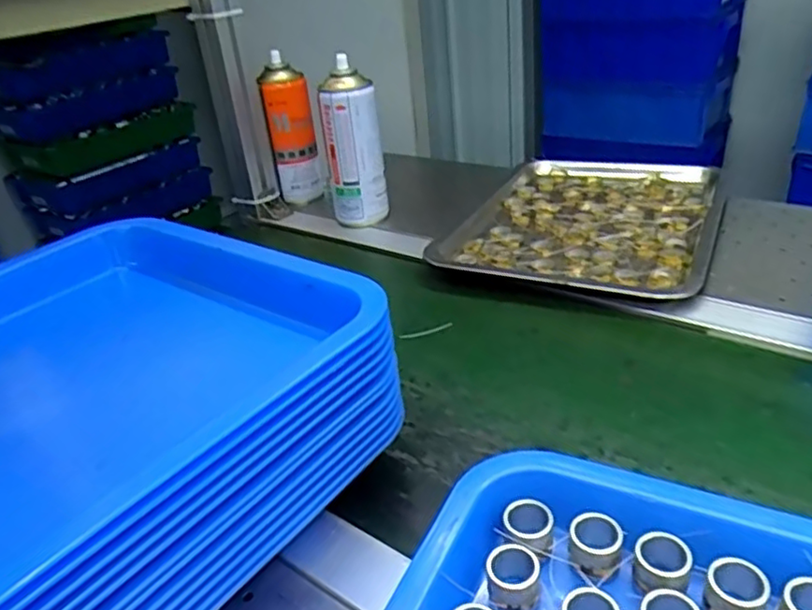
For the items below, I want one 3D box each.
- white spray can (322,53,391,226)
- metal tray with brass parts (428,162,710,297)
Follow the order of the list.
[{"bbox_3d":[-0.057,-0.170,0.727,0.054,0.177,0.053,-5,31,3],"label":"white spray can"},{"bbox_3d":[0.190,-0.094,0.697,0.243,0.023,0.315,8,34,24],"label":"metal tray with brass parts"}]

